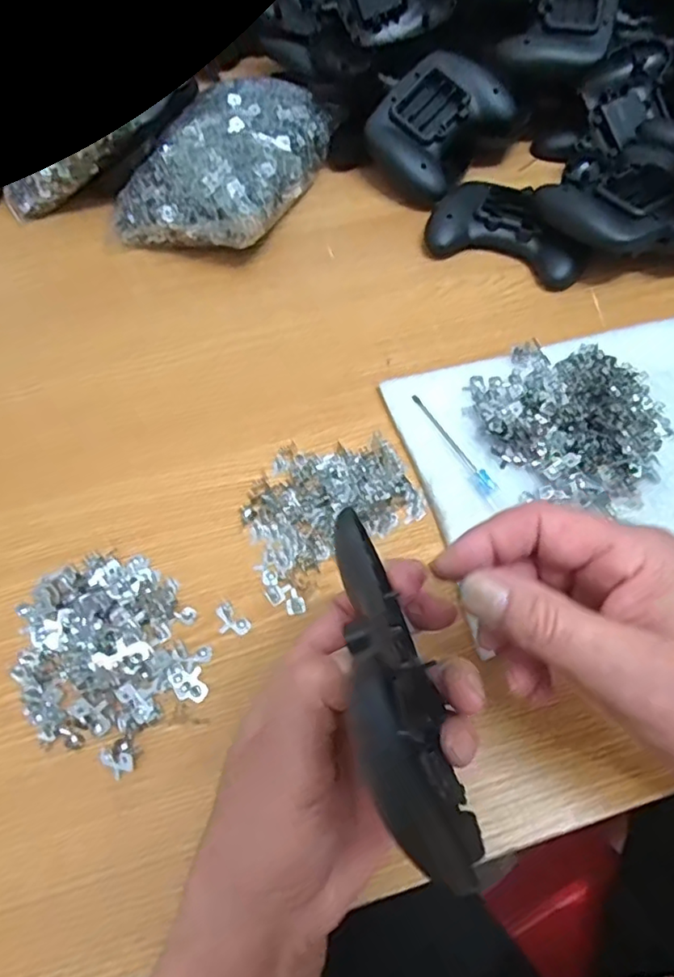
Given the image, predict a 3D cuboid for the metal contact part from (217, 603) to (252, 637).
[{"bbox_3d":[-0.058,0.073,0.320,0.021,0.004,0.014,36,68,19],"label":"metal contact part"}]

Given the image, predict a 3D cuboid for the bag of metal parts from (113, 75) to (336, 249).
[{"bbox_3d":[-0.087,-0.270,0.480,0.122,0.047,0.181,19,64,12],"label":"bag of metal parts"}]

